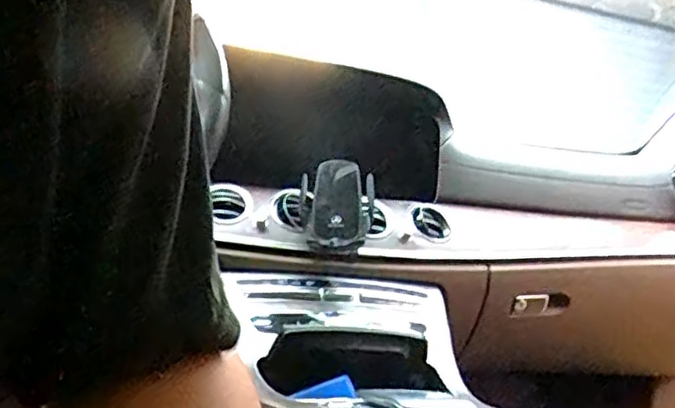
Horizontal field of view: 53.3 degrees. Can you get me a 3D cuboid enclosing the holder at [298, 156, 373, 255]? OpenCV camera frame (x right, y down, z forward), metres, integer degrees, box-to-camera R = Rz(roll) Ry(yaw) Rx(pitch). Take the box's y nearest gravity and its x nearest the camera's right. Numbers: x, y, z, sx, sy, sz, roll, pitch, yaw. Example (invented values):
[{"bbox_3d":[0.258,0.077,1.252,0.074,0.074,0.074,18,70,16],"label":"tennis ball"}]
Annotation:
[{"bbox_3d":[-0.003,0.004,0.841,0.091,0.127,0.044,4,-35,6],"label":"holder"}]

